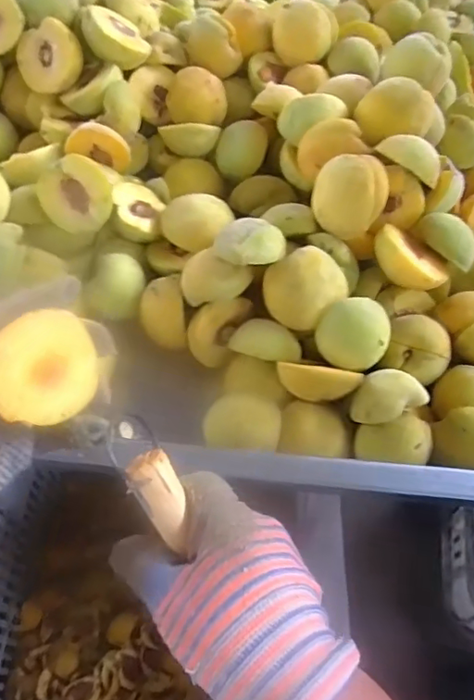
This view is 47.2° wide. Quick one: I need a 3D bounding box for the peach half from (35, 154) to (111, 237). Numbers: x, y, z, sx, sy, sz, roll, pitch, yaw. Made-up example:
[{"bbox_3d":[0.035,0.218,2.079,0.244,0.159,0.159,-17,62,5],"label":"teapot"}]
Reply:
[{"bbox_3d":[-0.134,-0.132,0.462,0.057,0.025,0.059,-33,107,4],"label":"peach half"}]

